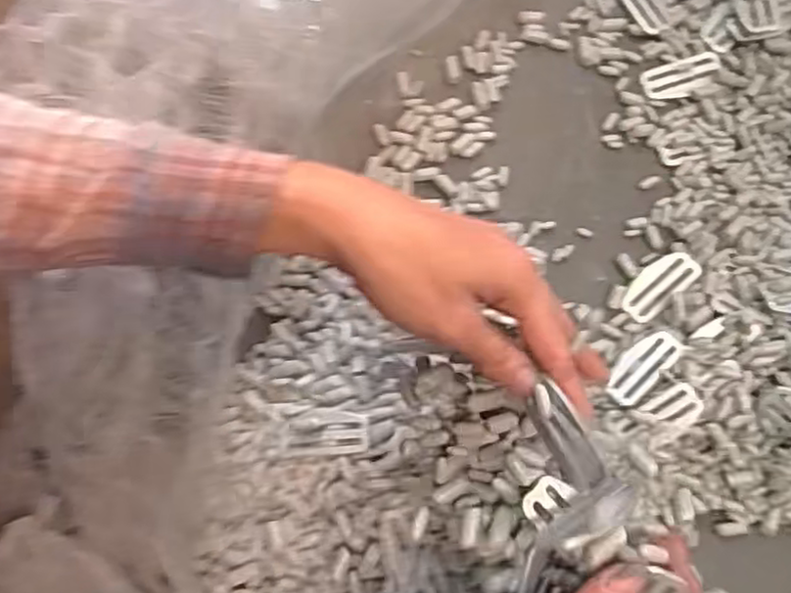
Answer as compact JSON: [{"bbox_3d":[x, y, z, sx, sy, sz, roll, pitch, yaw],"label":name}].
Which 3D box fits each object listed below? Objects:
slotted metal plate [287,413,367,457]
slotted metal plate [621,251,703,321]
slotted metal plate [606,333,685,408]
[{"bbox_3d":[-0.043,0.088,0.454,0.054,0.009,0.026,-8,77,11],"label":"slotted metal plate"},{"bbox_3d":[0.194,-0.008,0.528,0.059,0.004,0.028,-44,68,3],"label":"slotted metal plate"},{"bbox_3d":[0.176,0.050,0.509,0.062,0.004,0.026,-44,63,-4],"label":"slotted metal plate"}]

